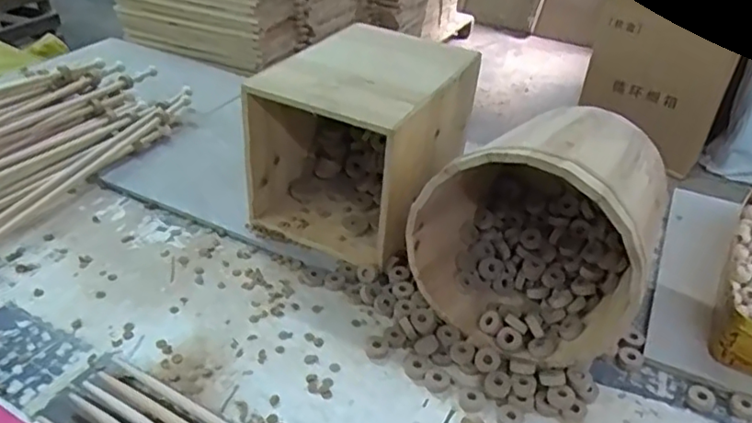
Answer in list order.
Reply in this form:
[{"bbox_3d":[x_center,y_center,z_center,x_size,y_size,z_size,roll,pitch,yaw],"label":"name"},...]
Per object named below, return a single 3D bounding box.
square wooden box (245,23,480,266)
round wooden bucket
[{"bbox_3d":[-0.016,-0.092,0.781,0.201,0.218,0.254,18,38,21],"label":"square wooden box"},{"bbox_3d":[0.190,0.010,0.640,0.213,0.226,0.229,25,42,29],"label":"round wooden bucket"}]

